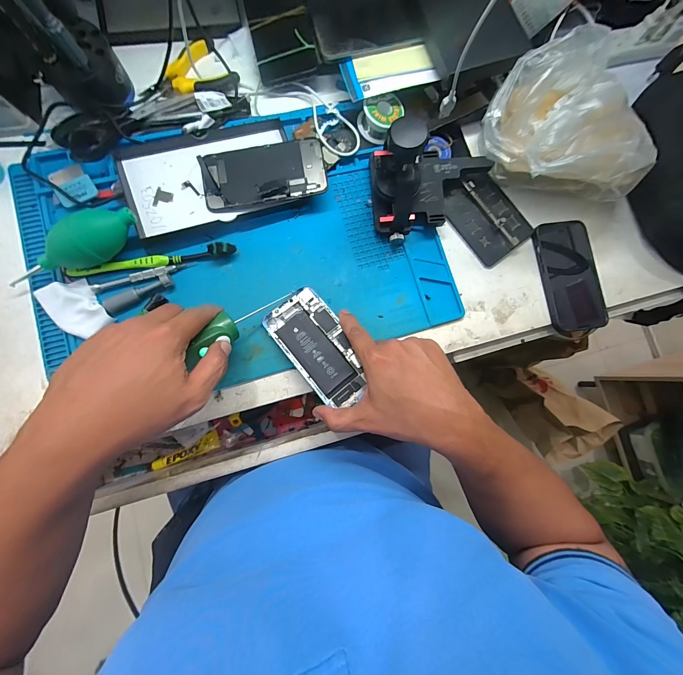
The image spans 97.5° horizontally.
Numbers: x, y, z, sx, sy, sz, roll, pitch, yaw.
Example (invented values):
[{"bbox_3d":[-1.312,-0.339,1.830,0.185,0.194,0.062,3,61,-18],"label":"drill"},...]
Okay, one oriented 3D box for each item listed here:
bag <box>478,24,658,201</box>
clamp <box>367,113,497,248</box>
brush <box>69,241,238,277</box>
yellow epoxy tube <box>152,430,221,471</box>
[{"bbox_3d":[0.269,-0.241,0.363,0.183,0.113,0.156,-15,84,-8],"label":"bag"},{"bbox_3d":[0.119,-0.193,0.345,0.166,0.110,0.081,-28,89,-9],"label":"clamp"},{"bbox_3d":[-0.215,-0.090,0.344,0.181,0.019,0.015,-9,86,-8],"label":"brush"},{"bbox_3d":[-0.214,0.161,0.416,0.088,0.011,0.024,-25,85,-9],"label":"yellow epoxy tube"}]

